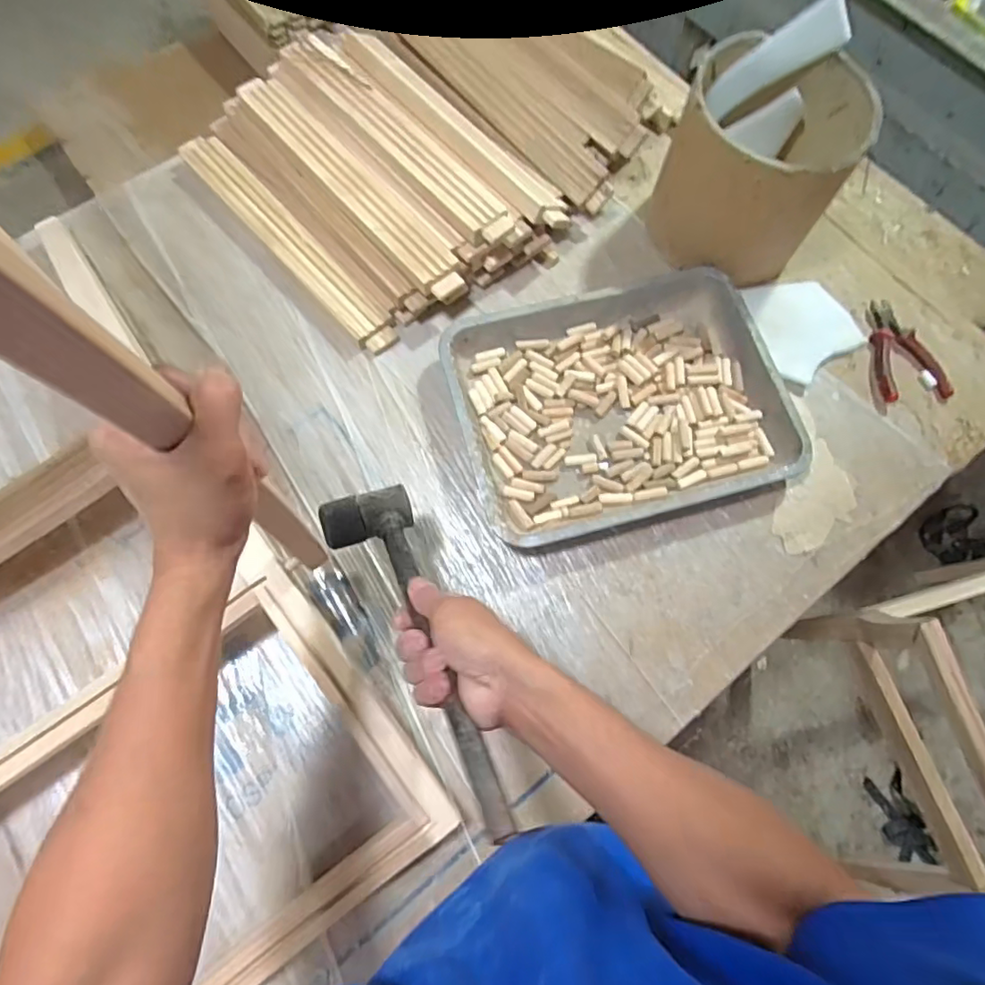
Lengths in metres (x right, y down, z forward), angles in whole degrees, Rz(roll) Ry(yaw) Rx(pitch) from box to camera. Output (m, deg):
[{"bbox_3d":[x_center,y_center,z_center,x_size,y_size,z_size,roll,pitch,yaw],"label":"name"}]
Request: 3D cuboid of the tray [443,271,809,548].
[{"bbox_3d":[0.152,-0.111,0.701,0.374,0.044,0.295,-15,73,-6],"label":"tray"}]

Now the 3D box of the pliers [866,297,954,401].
[{"bbox_3d":[0.526,-0.182,0.757,0.086,0.014,0.150,-18,73,-8],"label":"pliers"}]

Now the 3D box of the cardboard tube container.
[{"bbox_3d":[0.321,-0.398,0.725,0.193,0.192,0.192,1,72,-2],"label":"cardboard tube container"}]

